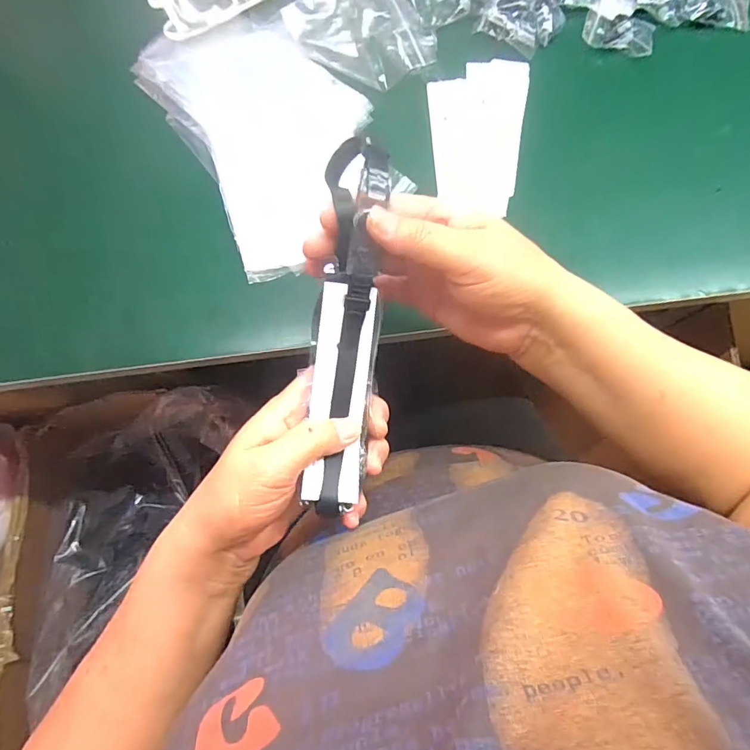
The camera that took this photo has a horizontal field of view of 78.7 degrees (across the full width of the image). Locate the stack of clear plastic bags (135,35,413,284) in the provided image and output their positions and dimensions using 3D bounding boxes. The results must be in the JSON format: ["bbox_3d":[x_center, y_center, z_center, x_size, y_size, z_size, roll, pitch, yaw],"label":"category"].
[{"bbox_3d":[-0.094,-0.222,0.404,0.155,0.013,0.252,-31,81,-4],"label":"stack of clear plastic bags"}]

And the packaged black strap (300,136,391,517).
[{"bbox_3d":[-0.018,-0.029,0.272,0.038,0.029,0.213,5,93,2],"label":"packaged black strap"}]

